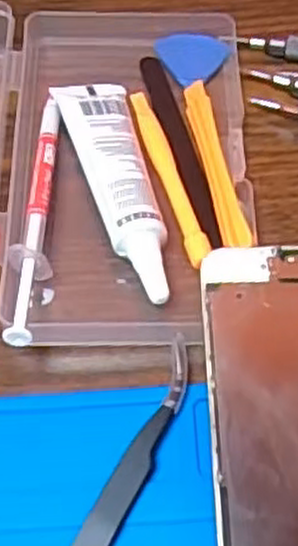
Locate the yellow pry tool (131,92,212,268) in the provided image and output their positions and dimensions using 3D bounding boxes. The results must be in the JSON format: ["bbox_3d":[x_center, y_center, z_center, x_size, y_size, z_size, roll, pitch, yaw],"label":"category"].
[{"bbox_3d":[0.007,-0.036,0.289,0.009,0.004,0.081,-15,58,-6],"label":"yellow pry tool"}]

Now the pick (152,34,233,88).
[{"bbox_3d":[0.018,-0.091,0.325,0.028,0.004,0.029,-1,62,1],"label":"pick"}]

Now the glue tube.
[{"bbox_3d":[-0.012,-0.032,0.280,0.027,0.017,0.103,-12,58,-4],"label":"glue tube"}]

